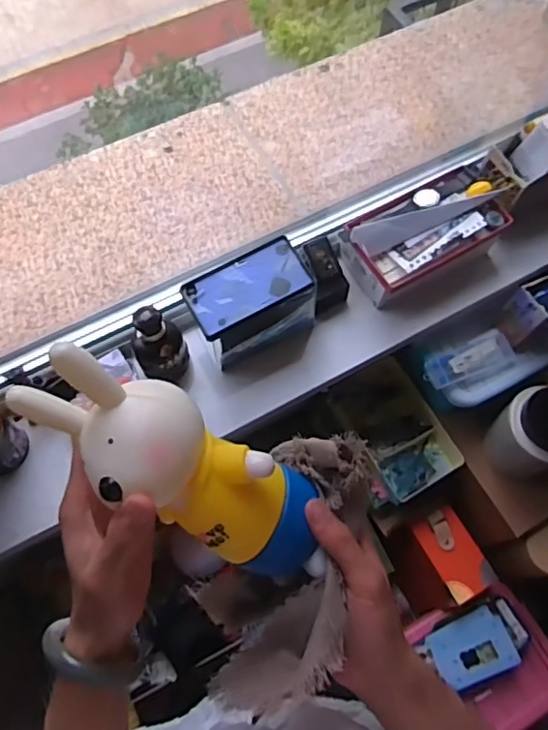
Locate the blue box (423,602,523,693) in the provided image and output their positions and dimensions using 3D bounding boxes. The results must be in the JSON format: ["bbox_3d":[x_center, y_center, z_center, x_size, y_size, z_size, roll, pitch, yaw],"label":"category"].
[{"bbox_3d":[0.303,0.434,0.865,0.117,0.035,0.086,-26,72,-10],"label":"blue box"}]

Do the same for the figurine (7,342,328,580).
[{"bbox_3d":[-0.045,0.061,0.340,0.210,0.055,0.069,39,70,-22],"label":"figurine"}]

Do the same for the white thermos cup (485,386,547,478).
[{"bbox_3d":[0.364,0.093,0.789,0.108,0.121,0.101,0,69,-1],"label":"white thermos cup"}]

